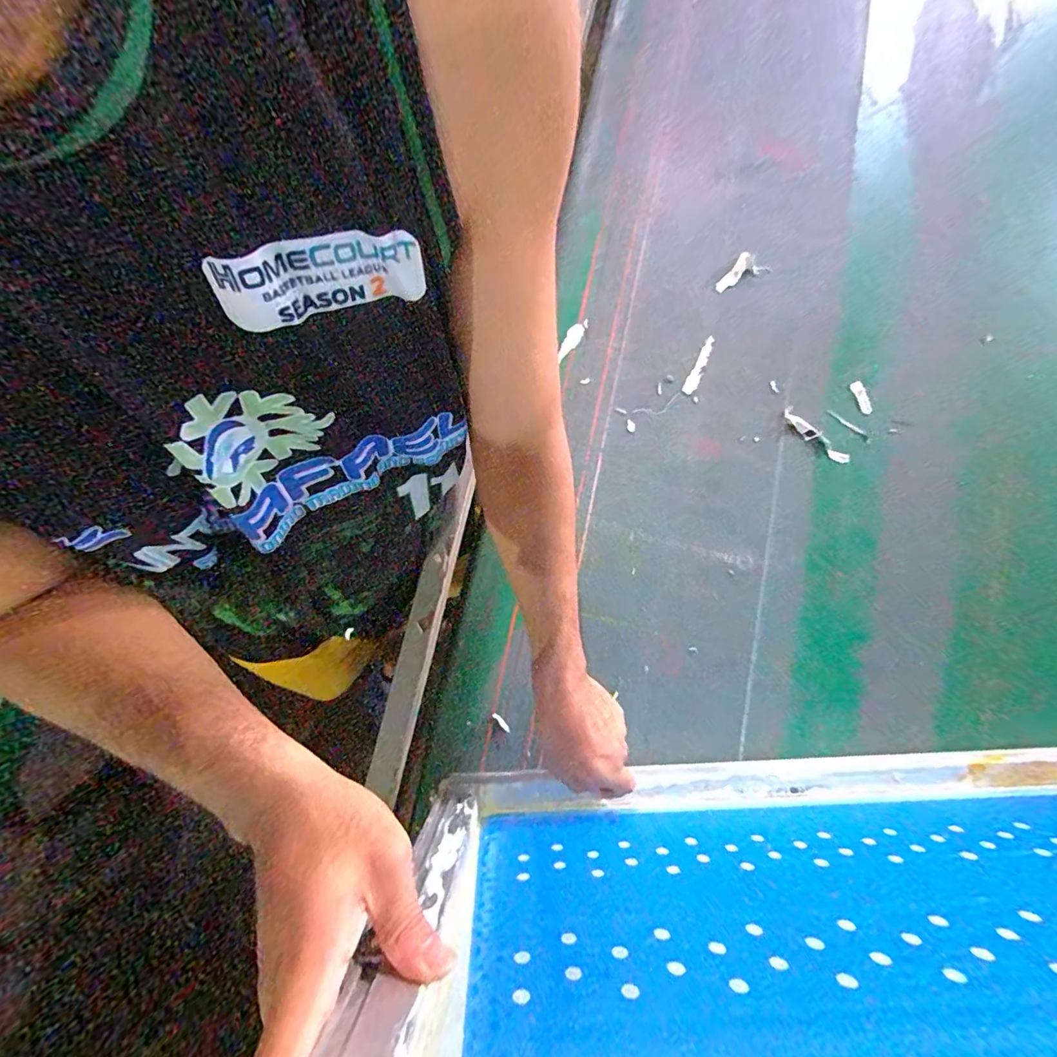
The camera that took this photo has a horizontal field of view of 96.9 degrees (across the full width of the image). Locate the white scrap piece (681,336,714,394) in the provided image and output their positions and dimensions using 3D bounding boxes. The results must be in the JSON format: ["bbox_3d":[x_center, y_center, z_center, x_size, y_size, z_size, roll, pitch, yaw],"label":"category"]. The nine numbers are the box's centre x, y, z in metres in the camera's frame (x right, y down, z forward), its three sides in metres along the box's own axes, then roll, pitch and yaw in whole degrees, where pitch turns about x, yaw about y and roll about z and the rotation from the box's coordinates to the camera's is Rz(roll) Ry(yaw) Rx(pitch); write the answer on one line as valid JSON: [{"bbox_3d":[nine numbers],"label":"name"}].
[{"bbox_3d":[0.223,-0.212,0.606,0.016,0.004,0.087,28,81,6],"label":"white scrap piece"}]

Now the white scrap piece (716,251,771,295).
[{"bbox_3d":[0.288,-0.343,0.636,0.067,0.014,0.043,-41,82,-6],"label":"white scrap piece"}]

